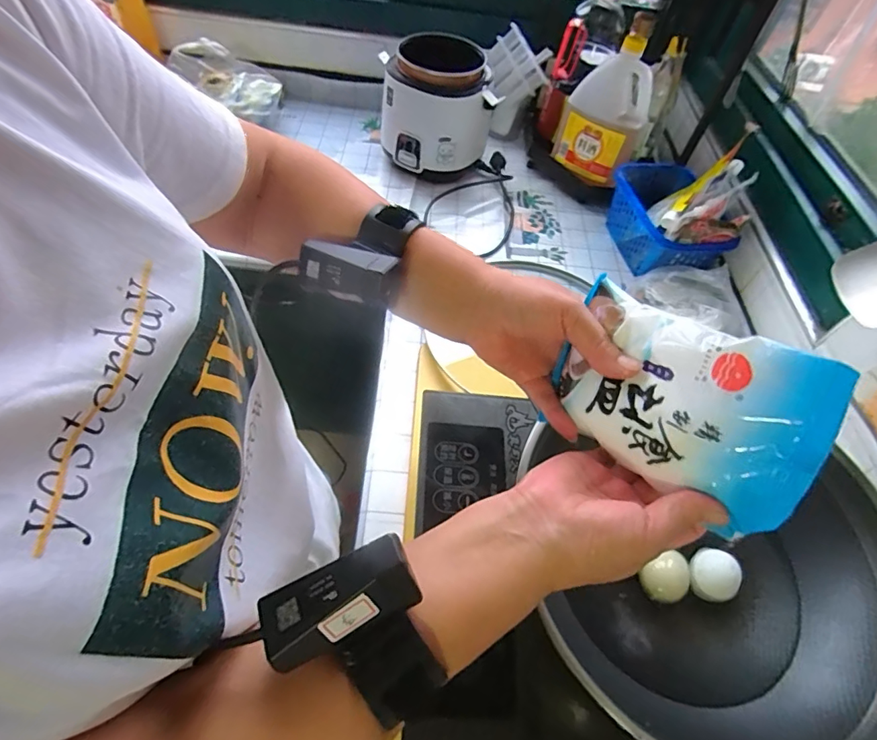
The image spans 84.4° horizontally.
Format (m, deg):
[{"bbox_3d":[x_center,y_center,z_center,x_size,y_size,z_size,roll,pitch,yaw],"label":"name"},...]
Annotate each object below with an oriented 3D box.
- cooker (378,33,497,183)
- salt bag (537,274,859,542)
[{"bbox_3d":[-0.001,-0.485,0.913,0.182,0.186,0.180,3,52,-3],"label":"cooker"},{"bbox_3d":[0.142,0.019,0.292,0.023,0.103,0.150,1,26,-48],"label":"salt bag"}]

